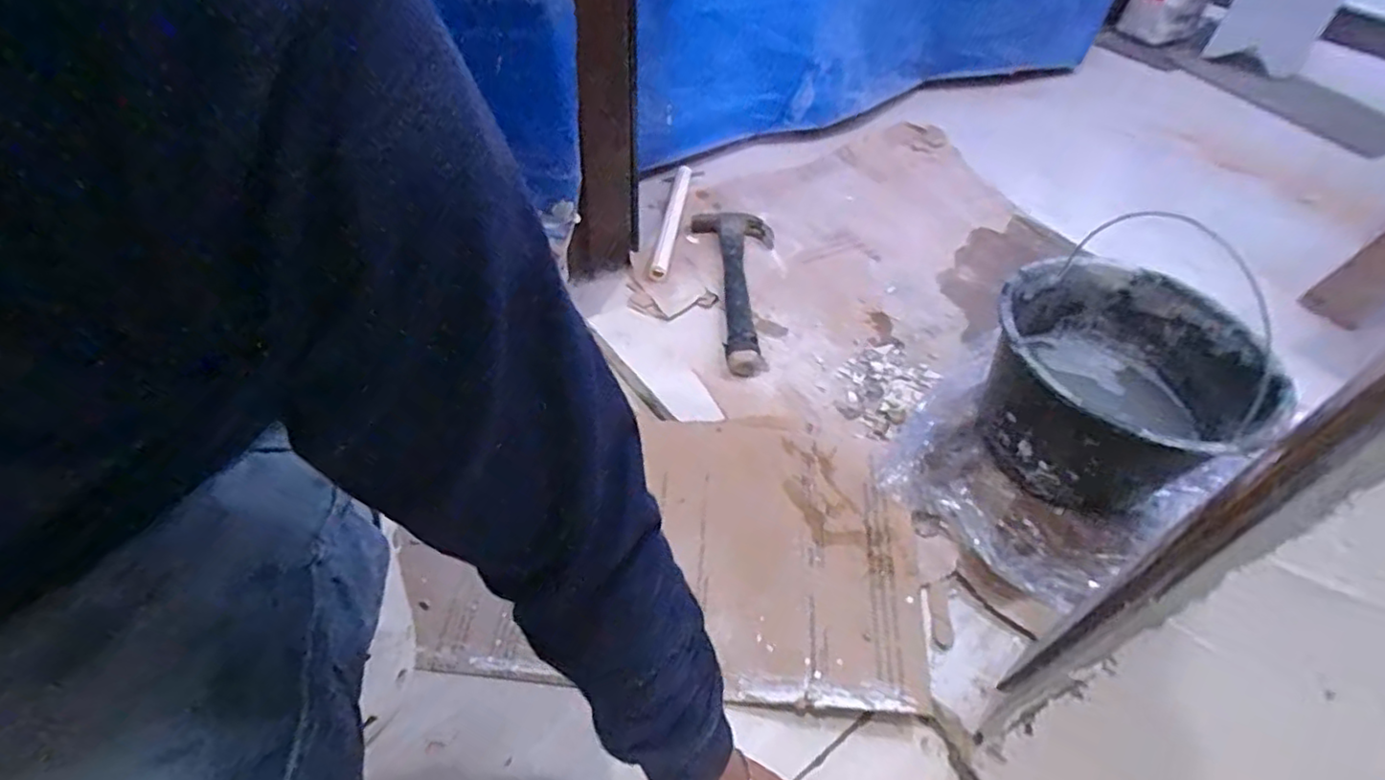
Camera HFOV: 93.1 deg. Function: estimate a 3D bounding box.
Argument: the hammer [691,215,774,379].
[{"bbox_3d":[0.055,-0.150,0.915,0.123,0.034,0.338,4,47,-1],"label":"hammer"}]

